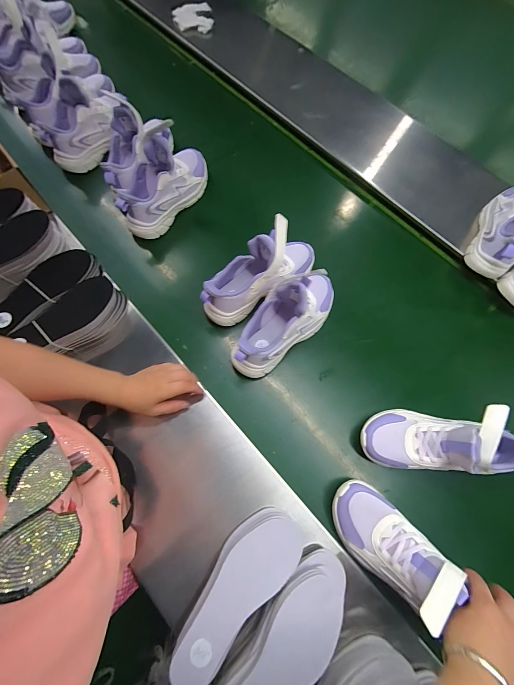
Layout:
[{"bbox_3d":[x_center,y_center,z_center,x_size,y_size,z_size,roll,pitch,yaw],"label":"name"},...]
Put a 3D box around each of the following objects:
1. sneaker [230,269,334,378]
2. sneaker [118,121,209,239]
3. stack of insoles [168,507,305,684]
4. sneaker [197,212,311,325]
[{"bbox_3d":[0.053,-0.040,0.489,0.228,0.135,0.082,-39,74,-11],"label":"sneaker"},{"bbox_3d":[-0.189,-0.330,0.568,0.077,0.130,0.222,33,75,13],"label":"sneaker"},{"bbox_3d":[-0.029,0.322,0.382,0.216,0.046,0.088,-43,75,-13],"label":"stack of insoles"},{"bbox_3d":[0.003,-0.133,0.511,0.229,0.145,0.073,-38,74,-11],"label":"sneaker"}]

